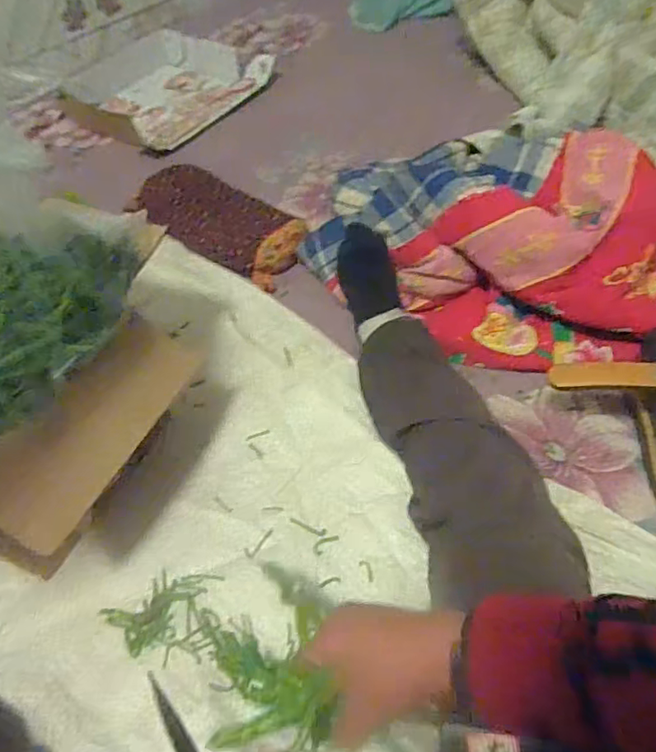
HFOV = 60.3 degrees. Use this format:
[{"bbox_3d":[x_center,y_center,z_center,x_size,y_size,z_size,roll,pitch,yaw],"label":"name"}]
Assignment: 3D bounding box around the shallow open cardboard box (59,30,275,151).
[{"bbox_3d":[-0.330,-0.611,1.199,0.318,0.083,0.386,25,59,25],"label":"shallow open cardboard box"}]

